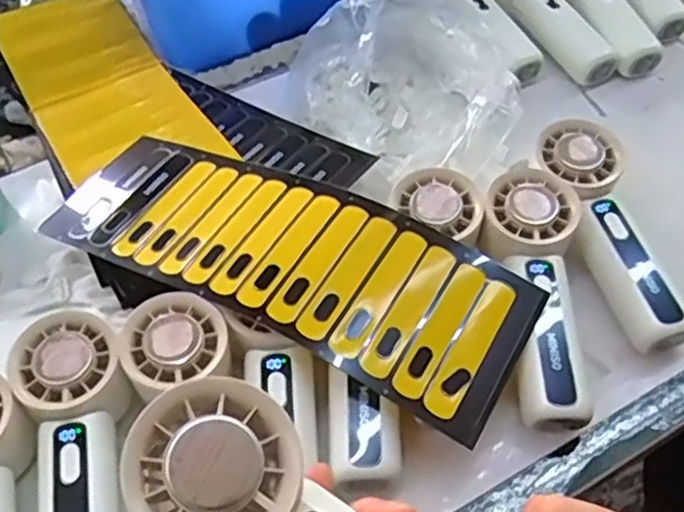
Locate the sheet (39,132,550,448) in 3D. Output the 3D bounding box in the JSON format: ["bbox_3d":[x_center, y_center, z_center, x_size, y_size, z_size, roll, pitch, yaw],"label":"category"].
[{"bbox_3d":[-0.040,-0.002,0.429,0.300,0.033,0.104,23,55,21],"label":"sheet"}]

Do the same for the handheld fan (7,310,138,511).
[{"bbox_3d":[-0.131,0.104,0.365,0.055,0.050,0.154,-16,51,-10],"label":"handheld fan"}]

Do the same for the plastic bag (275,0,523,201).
[{"bbox_3d":[0.038,-0.120,0.514,0.172,0.084,0.175,11,51,13],"label":"plastic bag"}]

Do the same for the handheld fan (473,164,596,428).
[{"bbox_3d":[0.112,0.018,0.416,0.055,0.026,0.159,-1,63,2],"label":"handheld fan"}]

